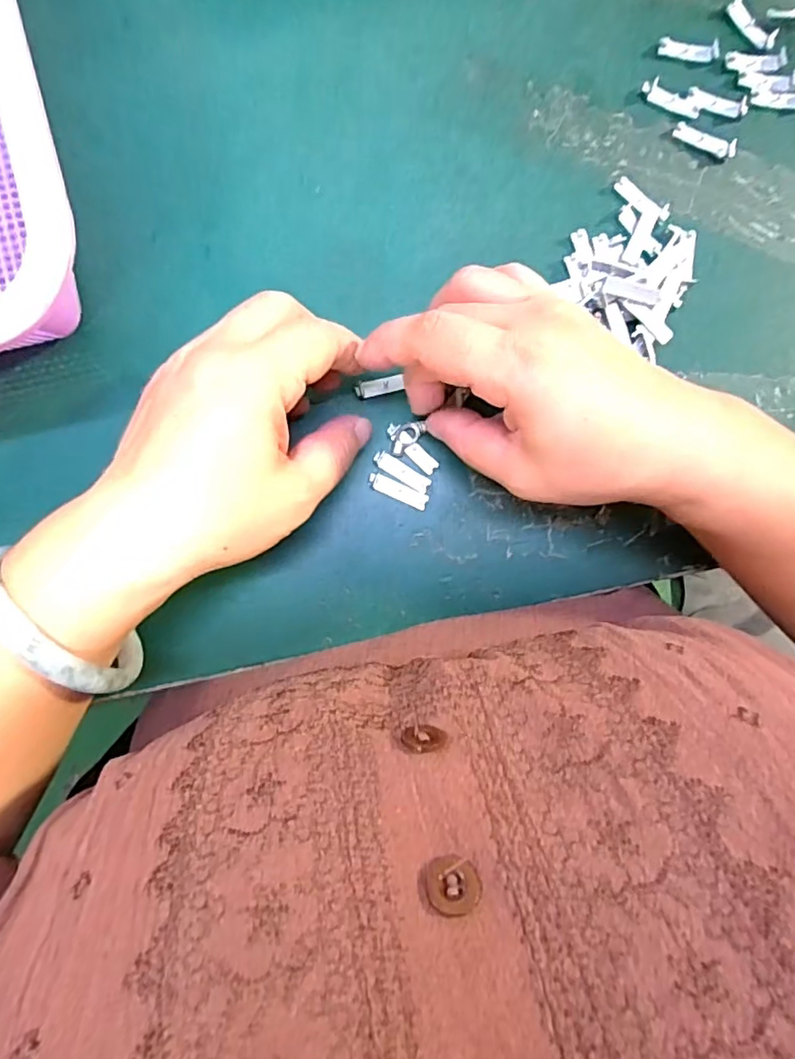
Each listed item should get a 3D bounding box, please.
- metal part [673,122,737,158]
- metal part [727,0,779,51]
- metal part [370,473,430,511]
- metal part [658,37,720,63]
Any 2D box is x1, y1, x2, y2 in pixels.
[{"bbox_3d":[0.148,-0.187,0.275,0.030,0.005,0.008,19,88,-2],"label":"metal part"},{"bbox_3d":[0.172,-0.245,0.277,0.028,0.004,0.011,41,88,-2],"label":"metal part"},{"bbox_3d":[0.001,-0.018,0.266,0.029,0.004,0.008,24,88,-2],"label":"metal part"},{"bbox_3d":[0.141,-0.233,0.276,0.029,0.004,0.010,6,89,-3],"label":"metal part"}]

